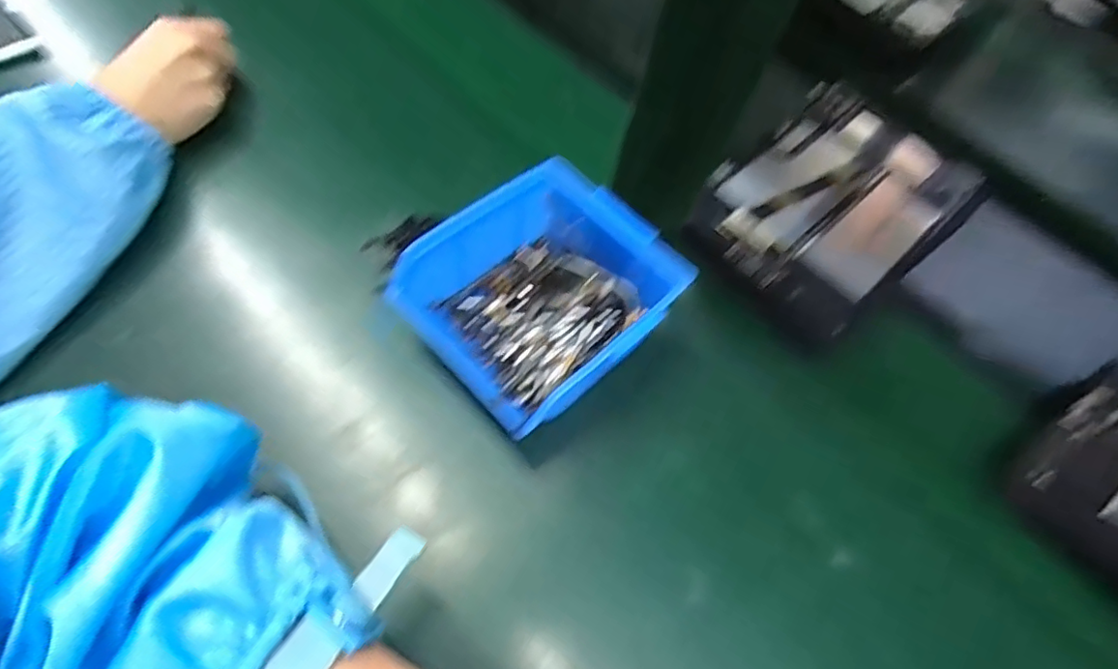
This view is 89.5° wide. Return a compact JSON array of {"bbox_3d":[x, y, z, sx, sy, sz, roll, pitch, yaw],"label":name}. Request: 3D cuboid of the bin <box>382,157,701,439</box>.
[{"bbox_3d":[-0.012,-0.023,0.351,0.121,0.071,0.148,43,63,15],"label":"bin"}]

